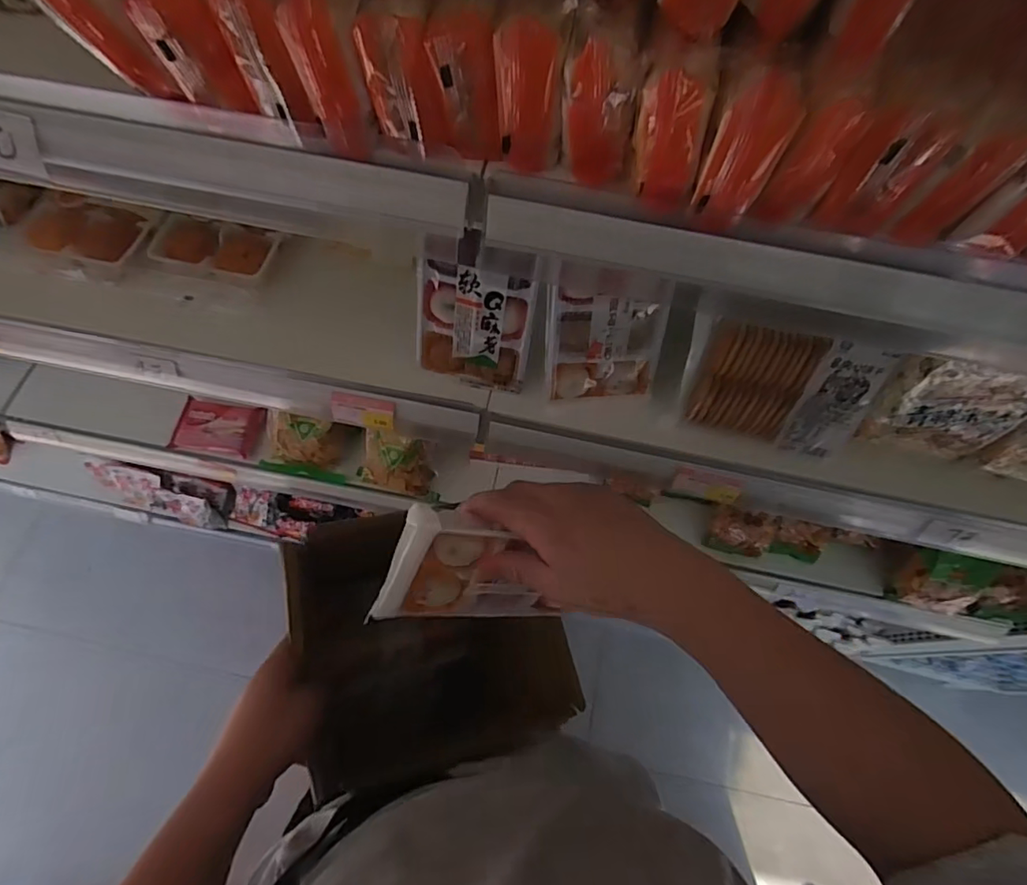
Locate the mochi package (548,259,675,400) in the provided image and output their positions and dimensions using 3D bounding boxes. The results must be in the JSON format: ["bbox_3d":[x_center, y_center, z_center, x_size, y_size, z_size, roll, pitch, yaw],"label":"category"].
[{"bbox_3d":[0.089,-0.114,0.550,0.115,0.154,0.036,-3,43,-4],"label":"mochi package"}]

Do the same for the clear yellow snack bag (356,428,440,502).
[{"bbox_3d":[-0.191,0.035,0.931,0.137,0.118,0.029,15,28,-7],"label":"clear yellow snack bag"}]

